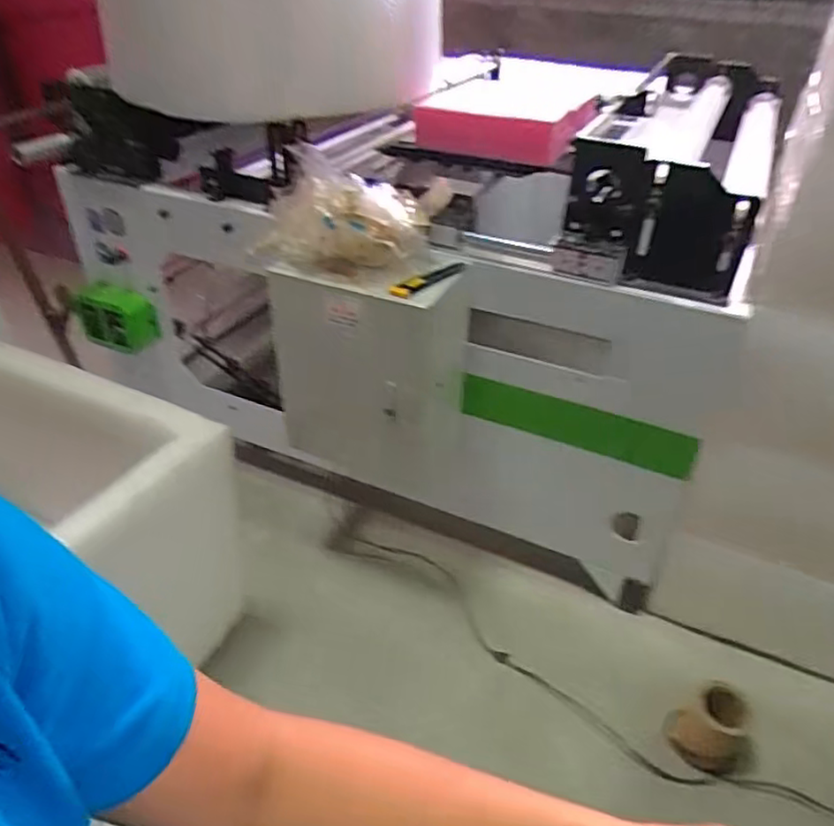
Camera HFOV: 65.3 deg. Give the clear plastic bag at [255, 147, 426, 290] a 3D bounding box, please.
[{"bbox_3d":[-0.133,-0.339,1.109,0.296,0.180,0.184,15,39,17],"label":"clear plastic bag"}]

